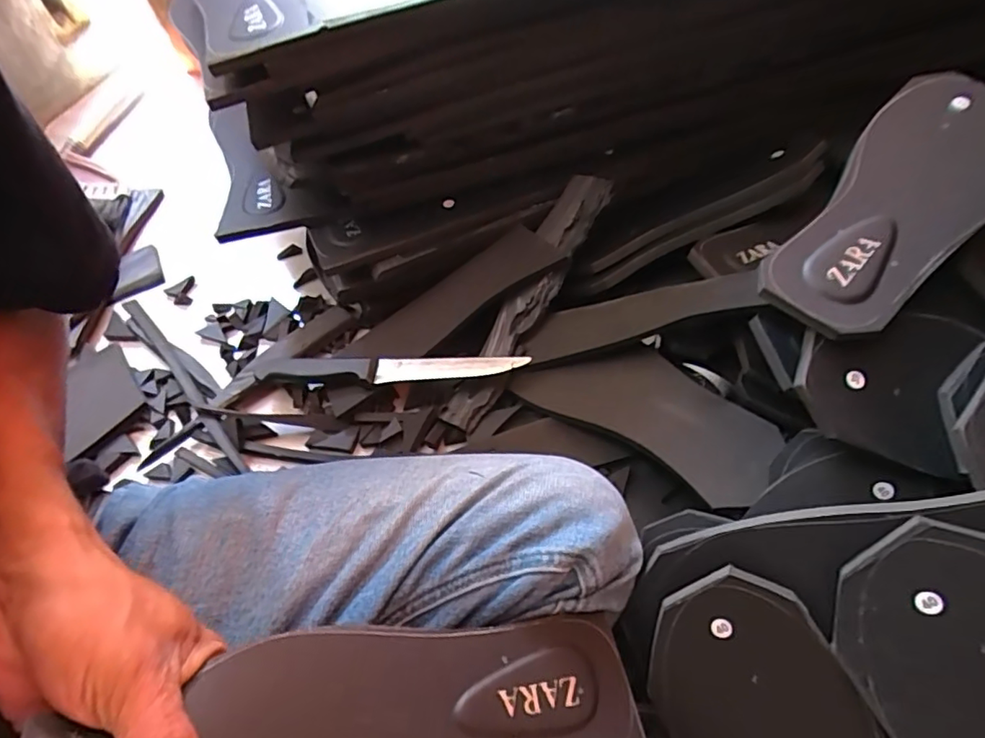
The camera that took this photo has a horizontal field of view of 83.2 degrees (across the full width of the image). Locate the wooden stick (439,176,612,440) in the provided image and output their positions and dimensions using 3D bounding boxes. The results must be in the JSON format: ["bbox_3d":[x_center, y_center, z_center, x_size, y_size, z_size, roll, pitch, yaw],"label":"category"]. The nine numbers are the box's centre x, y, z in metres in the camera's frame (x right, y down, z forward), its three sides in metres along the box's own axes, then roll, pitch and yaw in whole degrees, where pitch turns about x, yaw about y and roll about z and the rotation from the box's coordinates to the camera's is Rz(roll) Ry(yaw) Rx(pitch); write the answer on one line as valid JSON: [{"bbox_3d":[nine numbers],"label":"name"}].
[{"bbox_3d":[0.029,-0.062,0.507,0.045,0.025,0.262,28,85,19],"label":"wooden stick"}]

